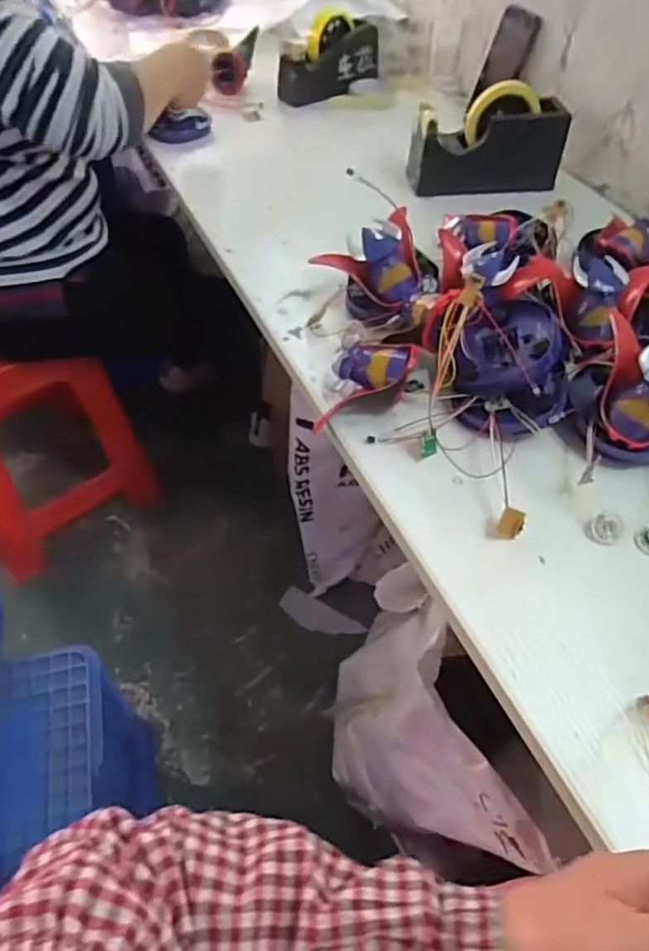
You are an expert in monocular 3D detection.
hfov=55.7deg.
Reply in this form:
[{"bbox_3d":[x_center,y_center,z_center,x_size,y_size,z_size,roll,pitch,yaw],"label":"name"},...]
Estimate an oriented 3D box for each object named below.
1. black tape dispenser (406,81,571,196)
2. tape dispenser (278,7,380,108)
[{"bbox_3d":[0.221,-0.448,0.831,0.201,0.113,0.054,-3,52,-5],"label":"black tape dispenser"},{"bbox_3d":[0.006,-0.702,1.035,0.185,0.105,0.064,-27,57,-21],"label":"tape dispenser"}]

